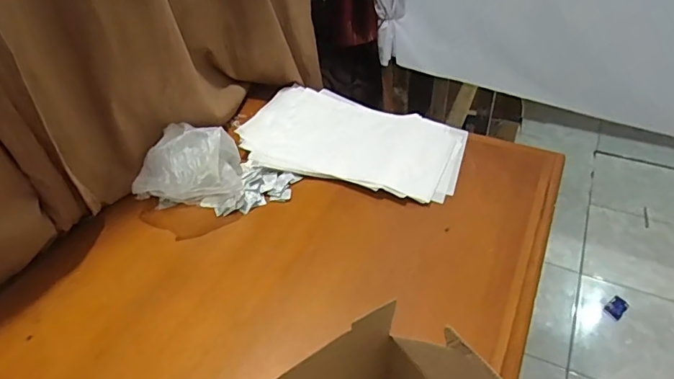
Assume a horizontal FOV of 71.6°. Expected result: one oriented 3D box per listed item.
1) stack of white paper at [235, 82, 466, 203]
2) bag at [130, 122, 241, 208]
[{"bbox_3d":[0.031,-0.110,1.018,0.470,0.036,0.287,12,43,16],"label":"stack of white paper"},{"bbox_3d":[-0.273,-0.032,0.870,0.179,0.135,0.162,2,41,5],"label":"bag"}]

